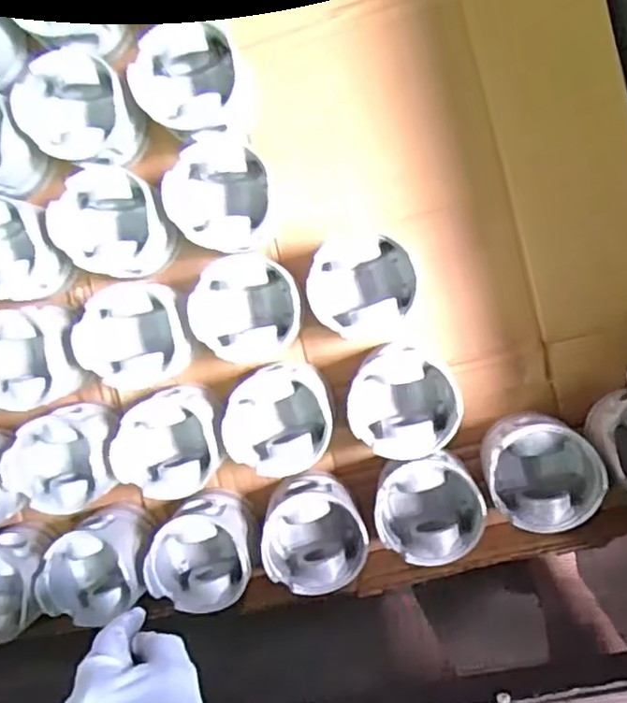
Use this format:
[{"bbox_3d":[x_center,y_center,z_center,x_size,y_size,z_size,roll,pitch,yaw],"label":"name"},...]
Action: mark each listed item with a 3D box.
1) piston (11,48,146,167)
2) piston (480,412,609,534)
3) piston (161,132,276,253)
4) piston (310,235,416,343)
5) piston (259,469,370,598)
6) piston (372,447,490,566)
[{"bbox_3d":[-0.214,-0.223,0.609,0.109,0.073,0.097,31,98,2],"label":"piston"},{"bbox_3d":[0.199,0.105,0.581,0.093,0.073,0.090,1,96,6],"label":"piston"},{"bbox_3d":[-0.080,-0.146,0.601,0.089,0.083,0.095,1,96,6],"label":"piston"},{"bbox_3d":[0.045,-0.060,0.596,0.092,0.070,0.095,1,96,6],"label":"piston"},{"bbox_3d":[0.003,0.170,0.610,0.096,0.061,0.092,3,96,6],"label":"piston"},{"bbox_3d":[0.105,0.139,0.600,0.094,0.067,0.095,-6,95,7],"label":"piston"}]

